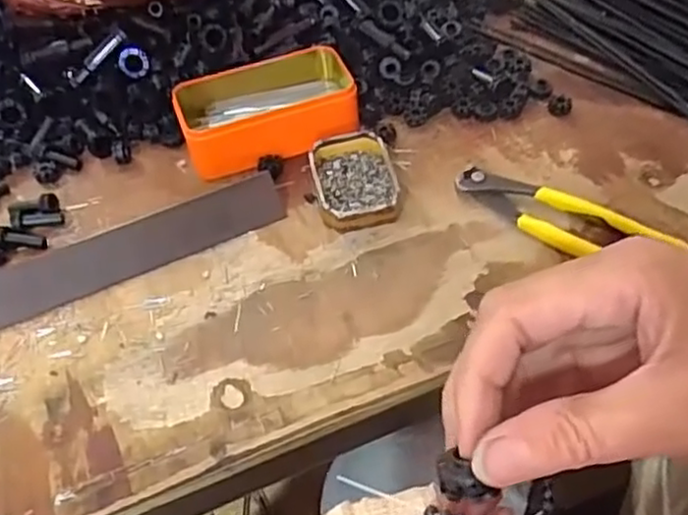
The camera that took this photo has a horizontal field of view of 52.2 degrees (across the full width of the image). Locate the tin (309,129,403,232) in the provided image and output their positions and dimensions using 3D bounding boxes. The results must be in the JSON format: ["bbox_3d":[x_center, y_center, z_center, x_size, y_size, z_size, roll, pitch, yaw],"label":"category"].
[{"bbox_3d":[0.009,-0.060,0.546,0.063,0.023,0.090,-11,49,-5],"label":"tin"}]

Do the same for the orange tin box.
[{"bbox_3d":[-0.063,-0.124,0.587,0.147,0.039,0.088,-17,50,-10],"label":"orange tin box"}]

